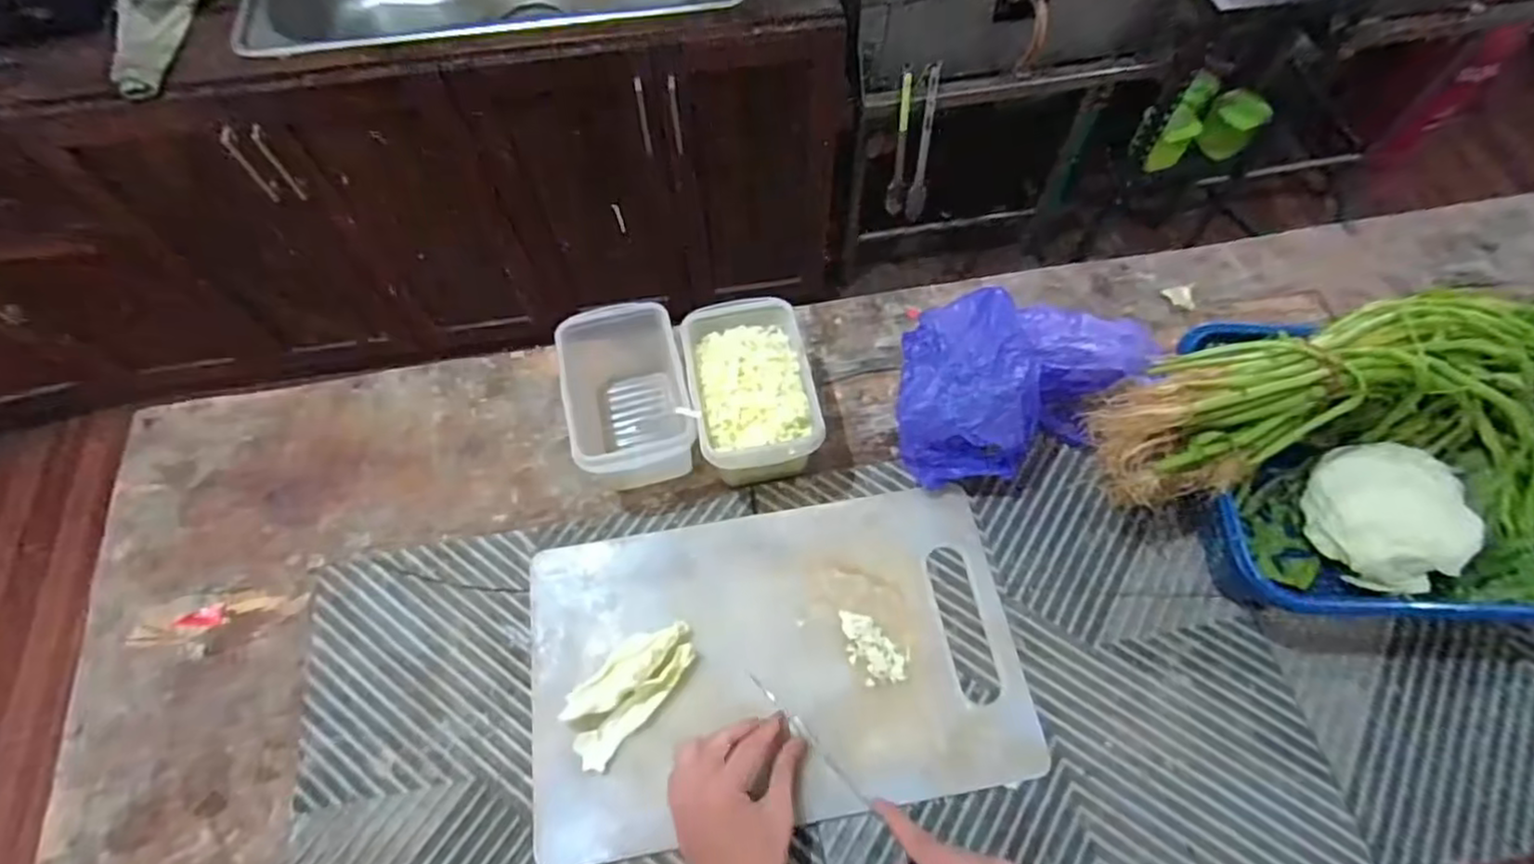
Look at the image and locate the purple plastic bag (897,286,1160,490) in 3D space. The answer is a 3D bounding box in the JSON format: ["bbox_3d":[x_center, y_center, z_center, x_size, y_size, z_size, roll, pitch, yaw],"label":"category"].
[{"bbox_3d":[0.213,-0.052,0.623,0.205,0.146,0.145,-11,63,-3],"label":"purple plastic bag"}]

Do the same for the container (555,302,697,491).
[{"bbox_3d":[-0.130,-0.035,0.661,0.109,0.105,0.170,-14,64,-5],"label":"container"}]

